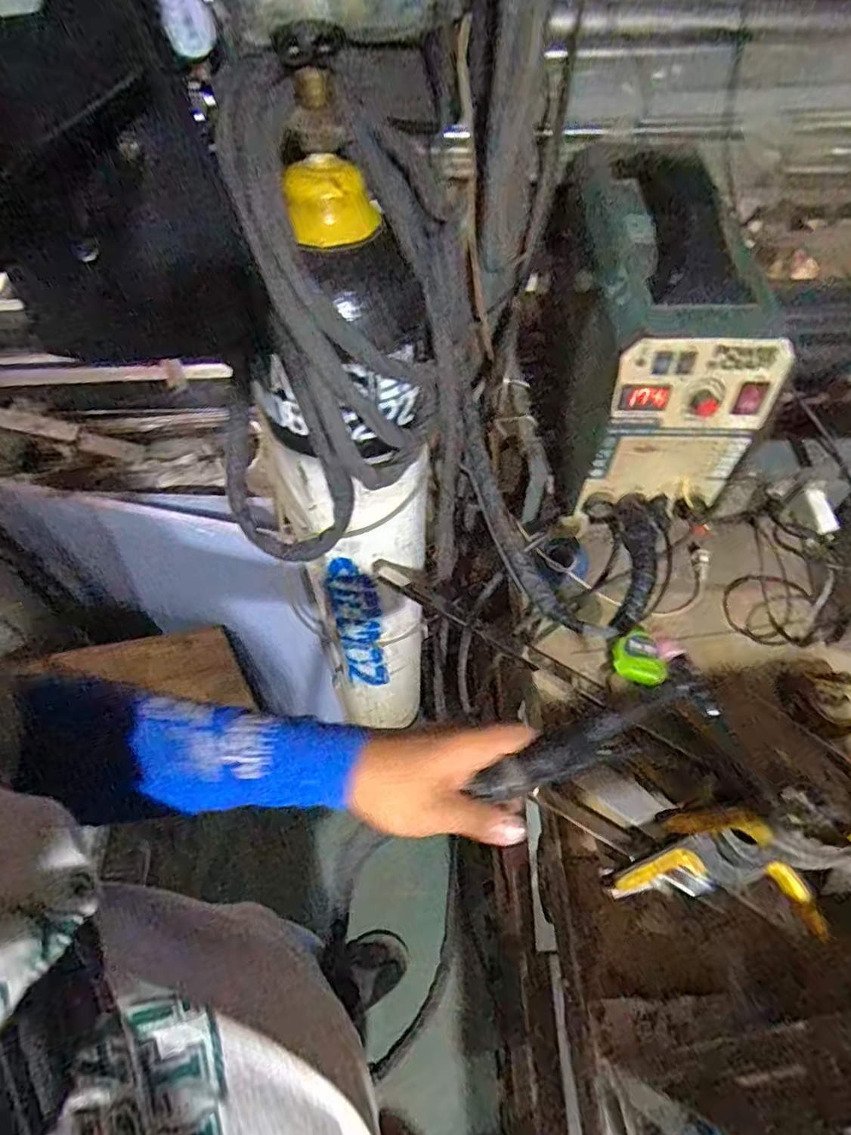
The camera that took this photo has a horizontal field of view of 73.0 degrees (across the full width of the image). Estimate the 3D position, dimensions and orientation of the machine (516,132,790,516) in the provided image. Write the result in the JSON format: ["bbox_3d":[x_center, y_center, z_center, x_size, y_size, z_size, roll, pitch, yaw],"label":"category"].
[{"bbox_3d":[0.244,-0.283,0.658,0.181,0.226,0.382,4,57,1],"label":"machine"}]

